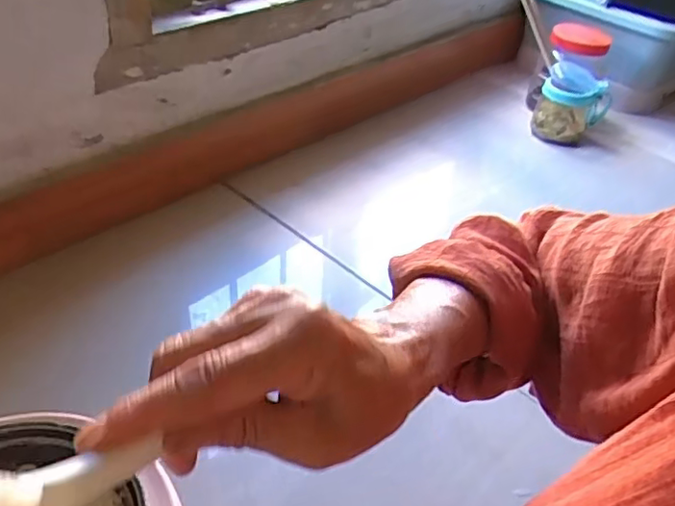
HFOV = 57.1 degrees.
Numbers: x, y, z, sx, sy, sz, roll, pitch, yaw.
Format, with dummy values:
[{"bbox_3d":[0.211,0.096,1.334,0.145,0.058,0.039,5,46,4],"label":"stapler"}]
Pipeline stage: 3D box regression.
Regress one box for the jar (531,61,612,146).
[{"bbox_3d":[0.397,-0.256,1.039,0.106,0.117,0.102,4,40,-3],"label":"jar"}]

